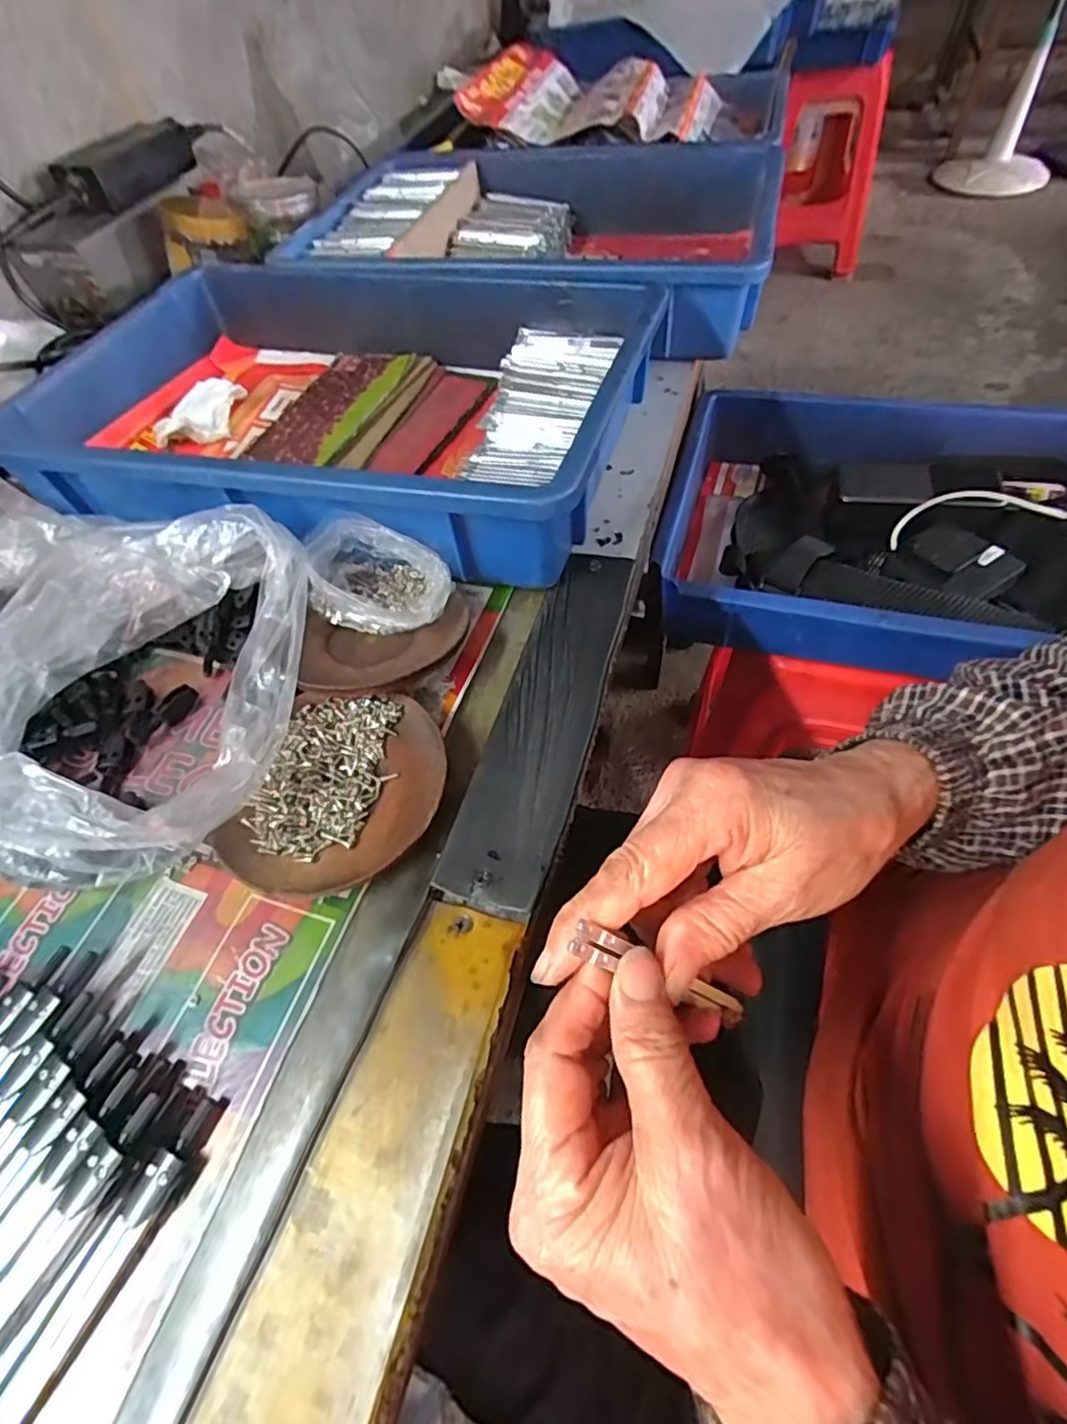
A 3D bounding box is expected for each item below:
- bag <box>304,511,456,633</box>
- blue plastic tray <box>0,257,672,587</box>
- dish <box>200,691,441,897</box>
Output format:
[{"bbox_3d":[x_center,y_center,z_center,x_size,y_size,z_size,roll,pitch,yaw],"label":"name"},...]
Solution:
[{"bbox_3d":[-0.093,-0.078,0.363,0.090,0.040,0.056,17,59,15],"label":"bag"},{"bbox_3d":[-0.144,-0.240,0.456,0.412,0.076,0.300,11,57,11],"label":"blue plastic tray"},{"bbox_3d":[-0.094,0.037,0.303,0.096,0.020,0.108,15,58,14],"label":"dish"}]

